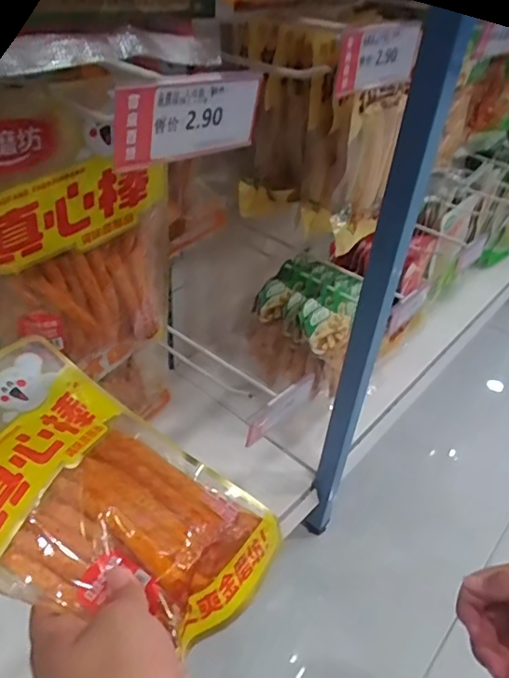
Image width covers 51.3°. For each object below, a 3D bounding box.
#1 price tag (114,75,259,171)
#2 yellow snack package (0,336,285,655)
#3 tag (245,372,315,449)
[{"bbox_3d":[-0.032,-0.116,0.276,0.005,0.040,0.092,37,44,27],"label":"price tag"},{"bbox_3d":[-0.113,0.098,0.346,0.250,0.026,0.162,30,33,10],"label":"yellow snack package"},{"bbox_3d":[0.028,0.069,0.541,0.100,0.030,0.008,-36,37,-29],"label":"tag"}]

